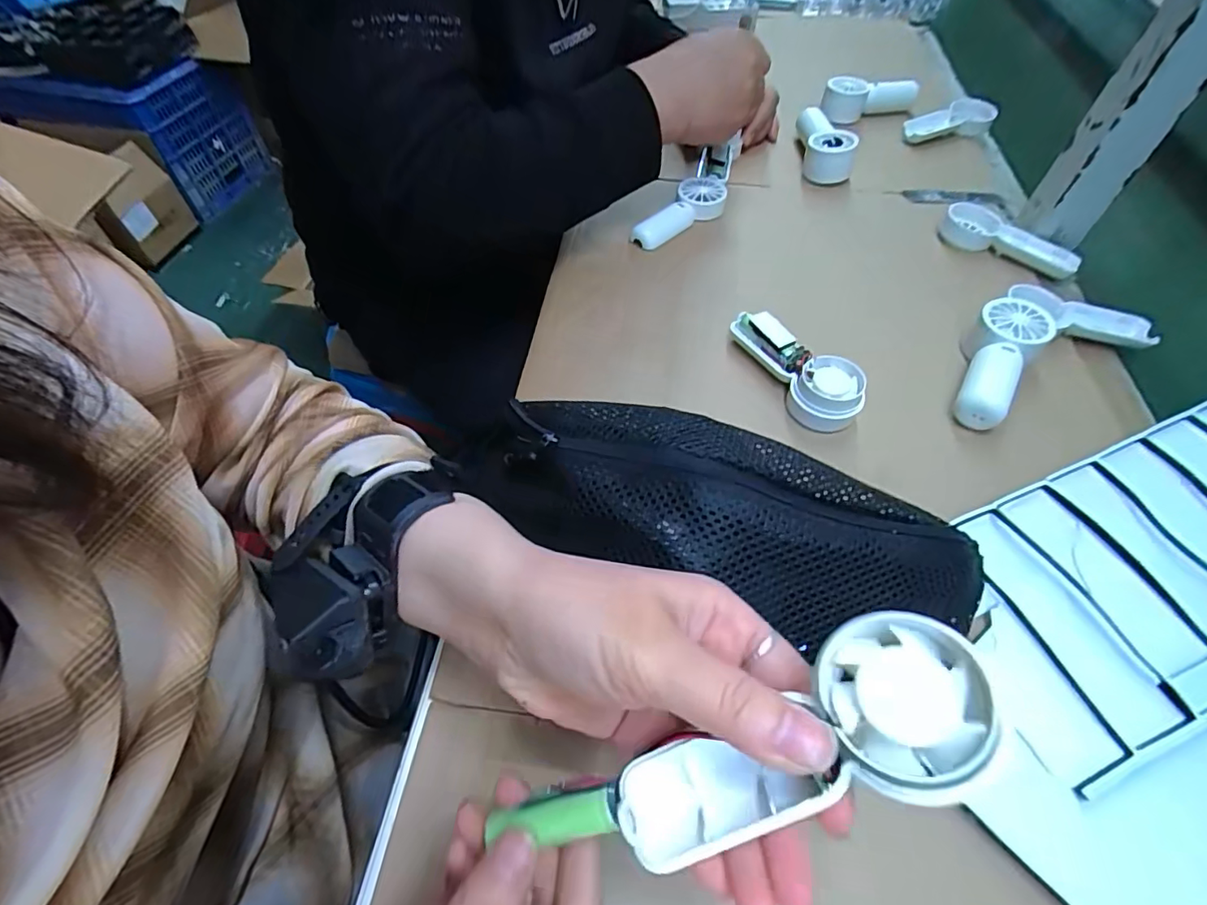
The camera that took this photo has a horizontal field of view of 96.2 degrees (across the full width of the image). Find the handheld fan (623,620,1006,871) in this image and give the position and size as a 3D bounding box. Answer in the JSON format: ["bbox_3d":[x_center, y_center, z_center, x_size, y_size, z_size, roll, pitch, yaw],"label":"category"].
[{"bbox_3d":[0.055,0.085,0.156,0.107,0.023,0.042,-33,53,18],"label":"handheld fan"}]

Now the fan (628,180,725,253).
[{"bbox_3d":[0.069,-0.221,0.503,0.106,0.027,0.040,-30,60,-20],"label":"fan"}]

